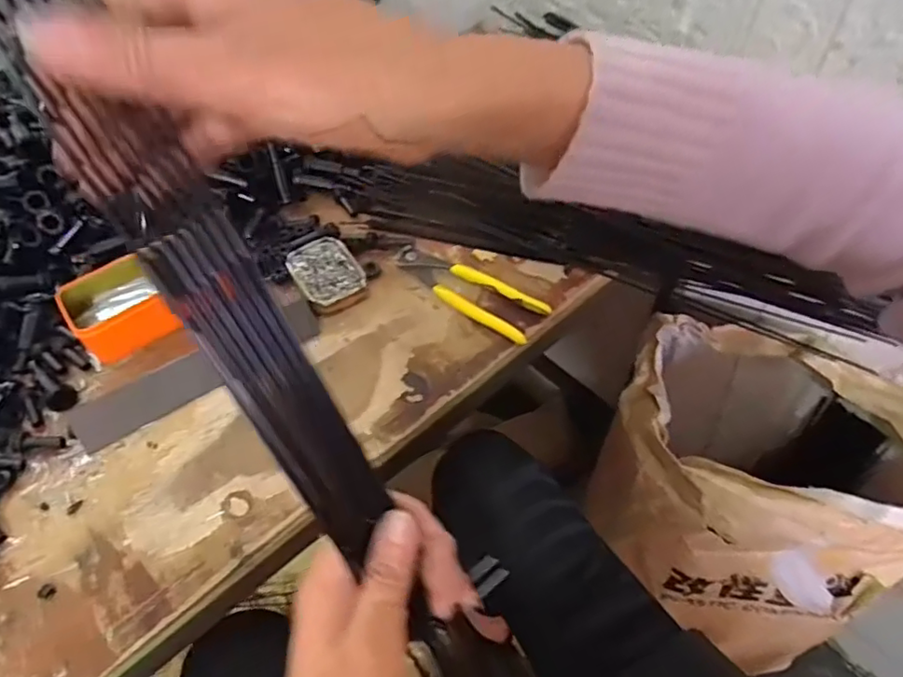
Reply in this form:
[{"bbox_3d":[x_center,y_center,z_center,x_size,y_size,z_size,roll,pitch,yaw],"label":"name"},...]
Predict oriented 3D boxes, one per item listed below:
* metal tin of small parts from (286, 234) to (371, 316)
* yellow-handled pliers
[{"bbox_3d":[-0.125,-0.065,0.586,0.061,0.019,0.089,-26,55,-18],"label":"metal tin of small parts"},{"bbox_3d":[0.013,-0.048,0.572,0.165,0.016,0.048,28,57,23],"label":"yellow-handled pliers"}]

